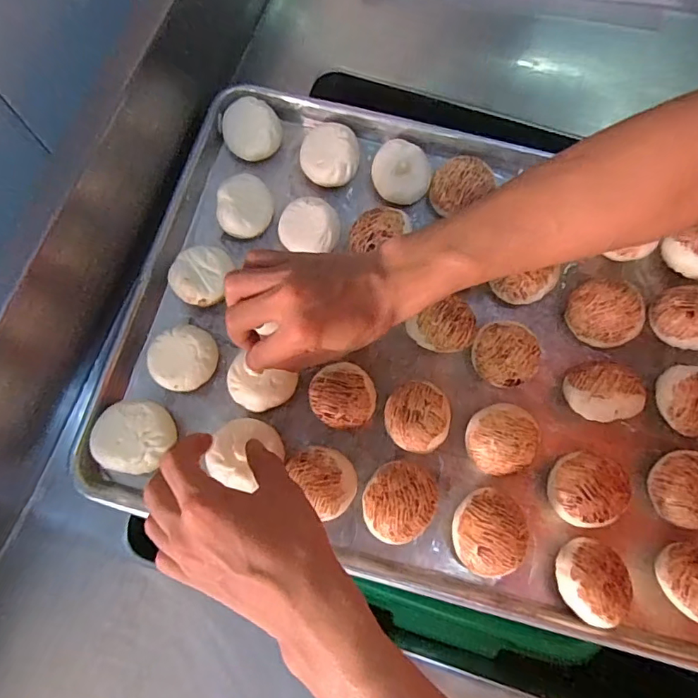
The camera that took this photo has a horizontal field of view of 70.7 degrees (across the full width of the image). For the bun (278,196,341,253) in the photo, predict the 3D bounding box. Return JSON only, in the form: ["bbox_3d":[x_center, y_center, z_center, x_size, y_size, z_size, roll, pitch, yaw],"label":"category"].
[{"bbox_3d":[-0.035,-0.110,0.452,0.054,0.032,0.046,8,76,1],"label":"bun"}]

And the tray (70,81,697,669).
[{"bbox_3d":[0.121,-0.002,0.419,0.606,0.051,0.393,14,76,3],"label":"tray"}]

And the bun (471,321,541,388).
[{"bbox_3d":[0.130,0.005,0.415,0.046,0.042,0.052,-30,78,-8],"label":"bun"}]

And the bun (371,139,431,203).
[{"bbox_3d":[0.050,-0.164,0.459,0.056,0.037,0.052,0,75,-1],"label":"bun"}]

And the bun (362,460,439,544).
[{"bbox_3d":[0.039,0.119,0.381,0.053,0.041,0.061,41,79,9],"label":"bun"}]

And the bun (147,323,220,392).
[{"bbox_3d":[-0.136,0.010,0.413,0.053,0.034,0.049,0,75,-1],"label":"bun"}]

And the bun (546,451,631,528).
[{"bbox_3d":[0.185,0.109,0.387,0.054,0.039,0.052,0,75,-1],"label":"bun"}]

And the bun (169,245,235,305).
[{"bbox_3d":[-0.127,-0.061,0.430,0.046,0.035,0.051,14,76,3],"label":"bun"}]

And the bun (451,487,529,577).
[{"bbox_3d":[0.105,0.138,0.376,0.049,0.042,0.060,17,76,4],"label":"bun"}]

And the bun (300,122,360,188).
[{"bbox_3d":[-0.017,-0.180,0.465,0.054,0.031,0.055,0,75,-1],"label":"bun"}]

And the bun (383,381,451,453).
[{"bbox_3d":[0.054,0.055,0.399,0.049,0.040,0.052,0,75,-1],"label":"bun"}]

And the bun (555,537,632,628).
[{"bbox_3d":[0.180,0.173,0.369,0.052,0.041,0.055,0,75,-1],"label":"bun"}]

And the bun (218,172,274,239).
[{"bbox_3d":[-0.094,-0.128,0.449,0.048,0.038,0.057,-10,76,-3],"label":"bun"}]

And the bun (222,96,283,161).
[{"bbox_3d":[-0.093,-0.209,0.470,0.054,0.029,0.058,0,75,-1],"label":"bun"}]

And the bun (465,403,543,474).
[{"bbox_3d":[0.121,0.073,0.396,0.052,0.040,0.051,0,75,-1],"label":"bun"}]

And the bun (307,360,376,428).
[{"bbox_3d":[-0.005,0.040,0.404,0.053,0.035,0.049,0,75,-1],"label":"bun"}]

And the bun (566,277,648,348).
[{"bbox_3d":[0.220,-0.030,0.426,0.056,0.043,0.060,0,75,-1],"label":"bun"}]

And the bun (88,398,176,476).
[{"bbox_3d":[-0.167,0.071,0.393,0.053,0.039,0.055,0,75,-1],"label":"bun"}]

